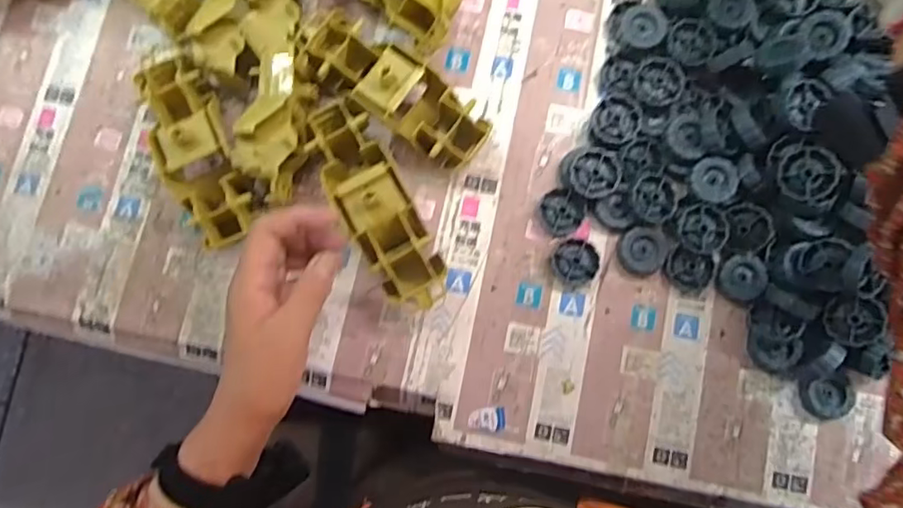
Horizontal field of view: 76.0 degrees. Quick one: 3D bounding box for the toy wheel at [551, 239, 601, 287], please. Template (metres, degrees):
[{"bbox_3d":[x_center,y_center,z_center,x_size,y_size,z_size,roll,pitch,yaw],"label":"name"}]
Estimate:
[{"bbox_3d":[0.102,0.007,0.476,0.037,0.012,0.037,0,82,3],"label":"toy wheel"}]

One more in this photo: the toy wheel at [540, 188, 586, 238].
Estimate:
[{"bbox_3d":[0.093,-0.035,0.480,0.036,0.011,0.037,0,82,3],"label":"toy wheel"}]

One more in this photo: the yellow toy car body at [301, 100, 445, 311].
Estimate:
[{"bbox_3d":[-0.060,-0.038,0.467,0.053,0.051,0.178,-29,81,-1],"label":"yellow toy car body"}]

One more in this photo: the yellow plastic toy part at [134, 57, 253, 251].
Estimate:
[{"bbox_3d":[-0.209,-0.086,0.480,0.060,0.056,0.174,-24,81,-1],"label":"yellow plastic toy part"}]

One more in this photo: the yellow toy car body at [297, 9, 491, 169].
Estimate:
[{"bbox_3d":[-0.048,-0.133,0.478,0.170,0.053,0.056,34,85,7],"label":"yellow toy car body"}]

